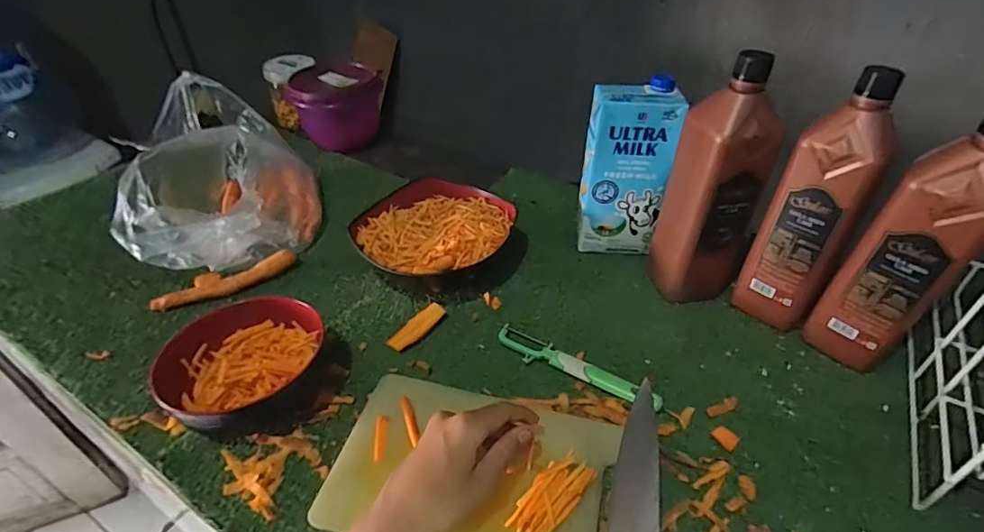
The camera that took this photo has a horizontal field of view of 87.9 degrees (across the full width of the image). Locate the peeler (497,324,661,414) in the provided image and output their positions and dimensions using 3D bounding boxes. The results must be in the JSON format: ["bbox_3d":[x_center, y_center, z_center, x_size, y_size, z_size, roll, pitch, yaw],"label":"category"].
[{"bbox_3d":[0.081,0.101,0.509,0.175,0.008,0.031,25,47,25],"label":"peeler"}]

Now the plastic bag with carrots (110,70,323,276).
[{"bbox_3d":[-0.350,-0.119,0.661,0.213,0.141,0.284,-17,44,-19],"label":"plastic bag with carrots"}]

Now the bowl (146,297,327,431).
[{"bbox_3d":[-0.237,0.092,0.490,0.123,0.053,0.148,7,42,7],"label":"bowl"}]

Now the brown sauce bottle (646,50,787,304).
[{"bbox_3d":[0.232,-0.080,0.529,0.077,0.252,0.070,-11,43,-13],"label":"brown sauce bottle"}]

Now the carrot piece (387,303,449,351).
[{"bbox_3d":[-0.080,0.066,0.558,0.025,0.007,0.072,25,47,25],"label":"carrot piece"}]

